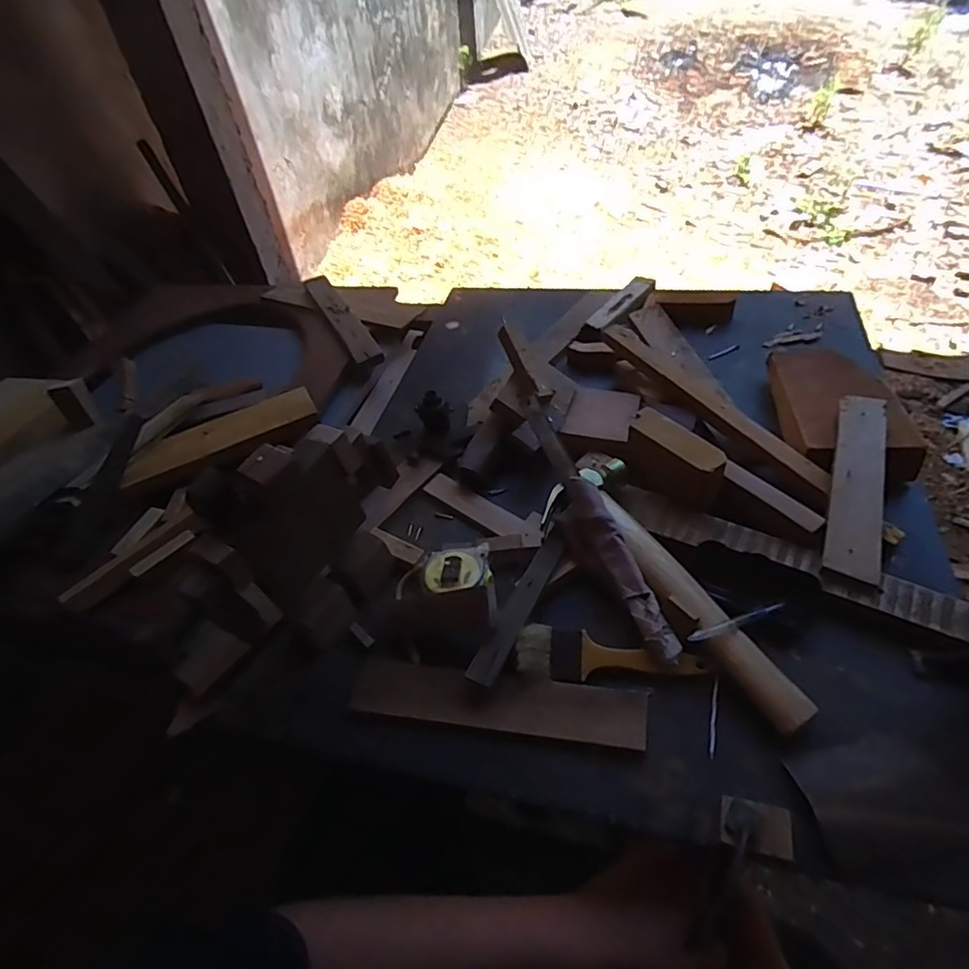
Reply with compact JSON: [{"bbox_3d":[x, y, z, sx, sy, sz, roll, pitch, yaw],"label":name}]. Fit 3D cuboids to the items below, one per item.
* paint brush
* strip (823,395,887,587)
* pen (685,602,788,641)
[{"bbox_3d":[0.110,0.156,0.483,0.160,0.010,0.045,6,51,11],"label":"paint brush"},{"bbox_3d":[0.369,-0.007,0.544,0.045,0.007,0.219,15,60,20],"label":"strip"},{"bbox_3d":[0.218,0.118,0.473,0.111,0.010,0.010,-10,49,-25],"label":"pen"}]

